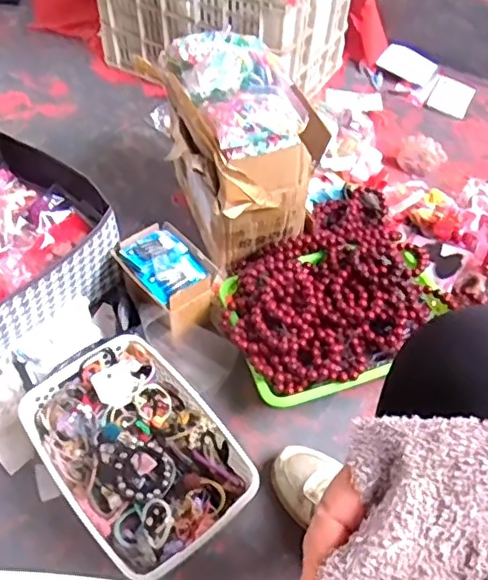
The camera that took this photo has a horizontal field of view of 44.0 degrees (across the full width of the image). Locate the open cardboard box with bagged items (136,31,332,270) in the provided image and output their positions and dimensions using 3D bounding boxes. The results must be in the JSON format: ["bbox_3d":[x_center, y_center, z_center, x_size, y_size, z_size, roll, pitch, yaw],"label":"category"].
[{"bbox_3d":[-0.021,-0.227,1.008,0.196,0.317,0.277,-27,58,-21],"label":"open cardboard box with bagged items"}]

